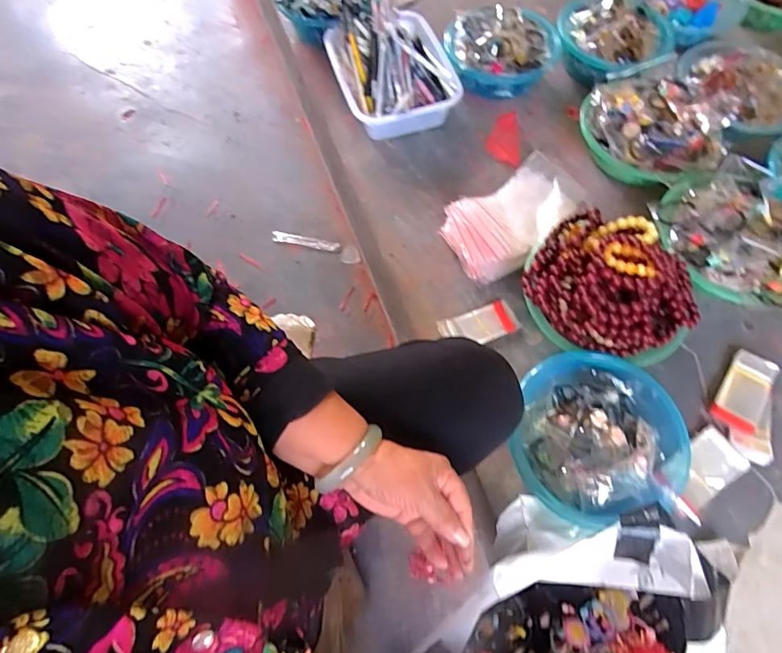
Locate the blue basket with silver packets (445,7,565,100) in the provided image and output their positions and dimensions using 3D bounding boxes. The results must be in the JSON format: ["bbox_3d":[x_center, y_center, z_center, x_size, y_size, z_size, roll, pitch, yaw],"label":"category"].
[{"bbox_3d":[0.215,-0.540,0.926,0.200,0.125,0.190,0,65,-1],"label":"blue basket with silver packets"}]

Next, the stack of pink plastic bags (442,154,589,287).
[{"bbox_3d":[0.205,-0.184,0.792,0.254,0.071,0.137,-36,71,-16],"label":"stack of pink plastic bags"}]

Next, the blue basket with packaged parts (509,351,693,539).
[{"bbox_3d":[0.277,0.146,0.625,0.216,0.070,0.214,0,65,-1],"label":"blue basket with packaged parts"}]

